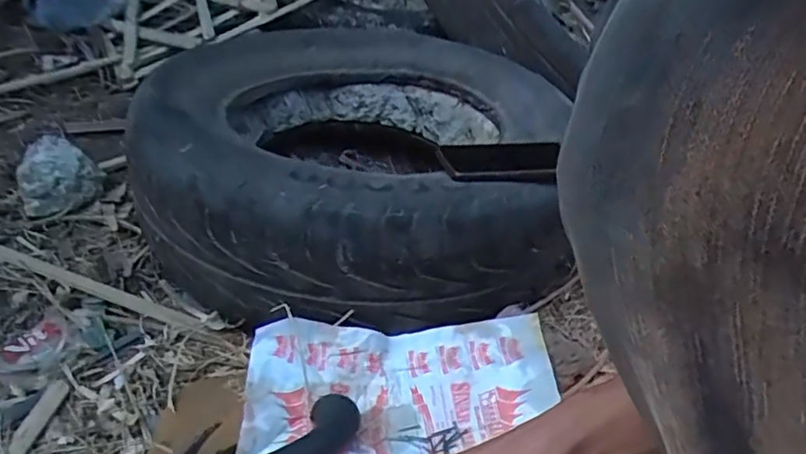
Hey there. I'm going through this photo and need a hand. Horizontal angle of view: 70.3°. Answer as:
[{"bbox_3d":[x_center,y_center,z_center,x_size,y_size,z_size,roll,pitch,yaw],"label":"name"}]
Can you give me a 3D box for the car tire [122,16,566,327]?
[{"bbox_3d":[-0.064,-0.115,0.815,0.522,0.188,0.603,2,35,-10],"label":"car tire"}]

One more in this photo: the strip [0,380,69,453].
[{"bbox_3d":[-0.339,0.189,0.508,0.021,0.005,0.141,5,29,-3],"label":"strip"}]

